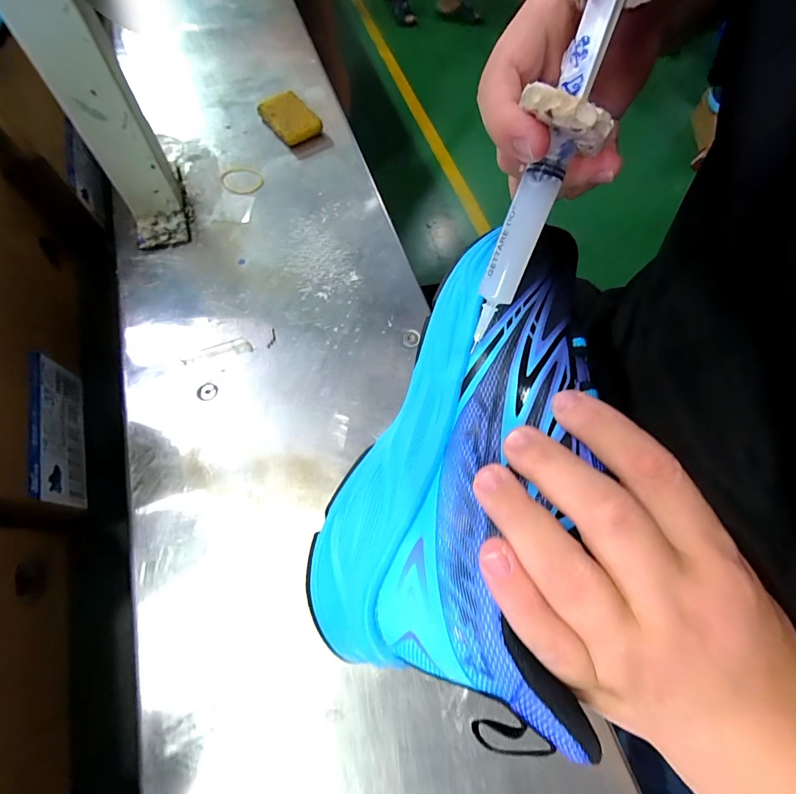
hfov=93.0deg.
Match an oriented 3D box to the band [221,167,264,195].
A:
[{"bbox_3d":[-0.149,-0.206,0.361,0.037,0.004,0.035,-18,75,-13],"label":"band"}]

